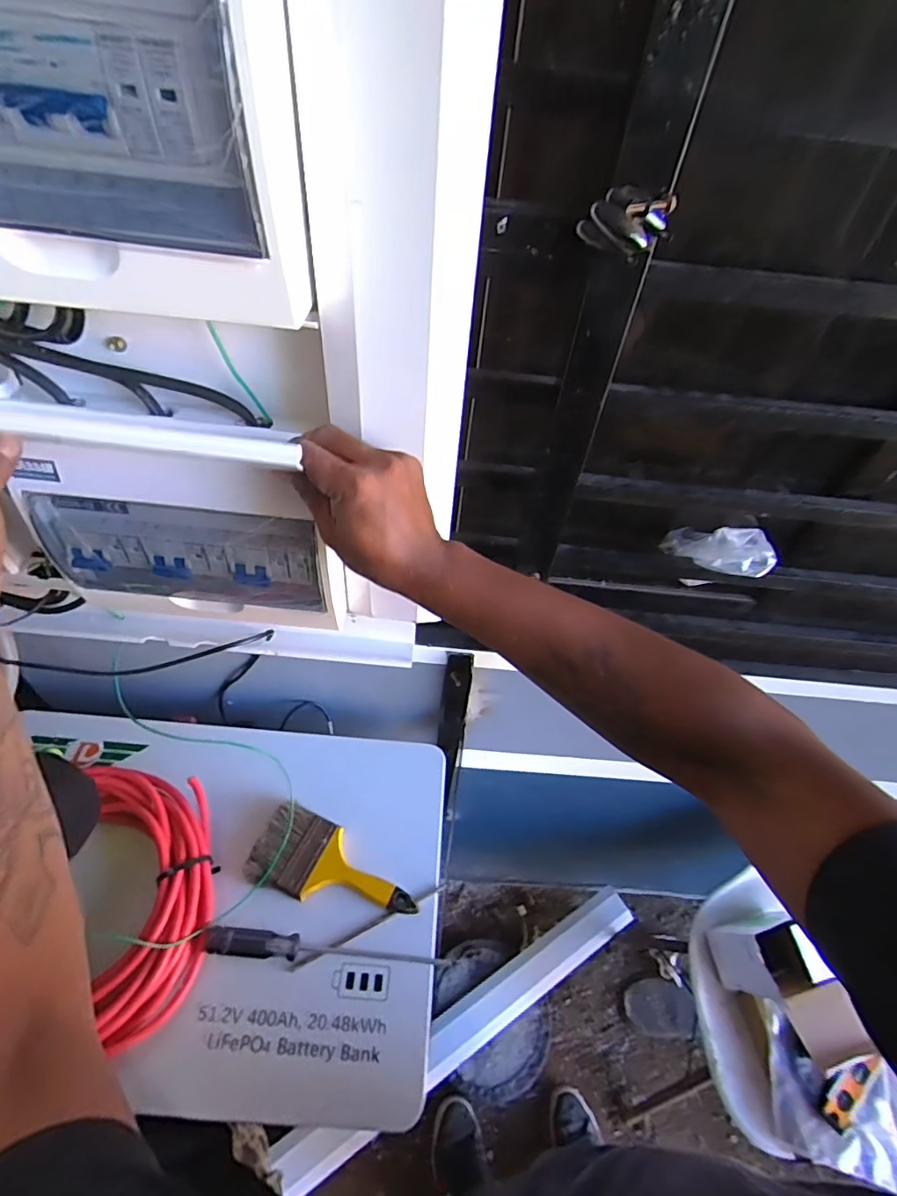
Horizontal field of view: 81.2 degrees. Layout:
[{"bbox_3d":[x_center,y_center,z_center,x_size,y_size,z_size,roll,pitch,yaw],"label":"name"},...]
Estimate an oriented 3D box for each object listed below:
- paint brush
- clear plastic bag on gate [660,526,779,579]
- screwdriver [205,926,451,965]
[{"bbox_3d":[-0.140,0.339,0.659,0.215,0.034,0.099,17,47,10],"label":"paint brush"},{"bbox_3d":[0.312,-0.051,0.604,0.107,0.046,0.063,11,47,4],"label":"clear plastic bag on gate"},{"bbox_3d":[-0.140,0.407,0.605,0.273,0.021,0.025,6,47,-1],"label":"screwdriver"}]

